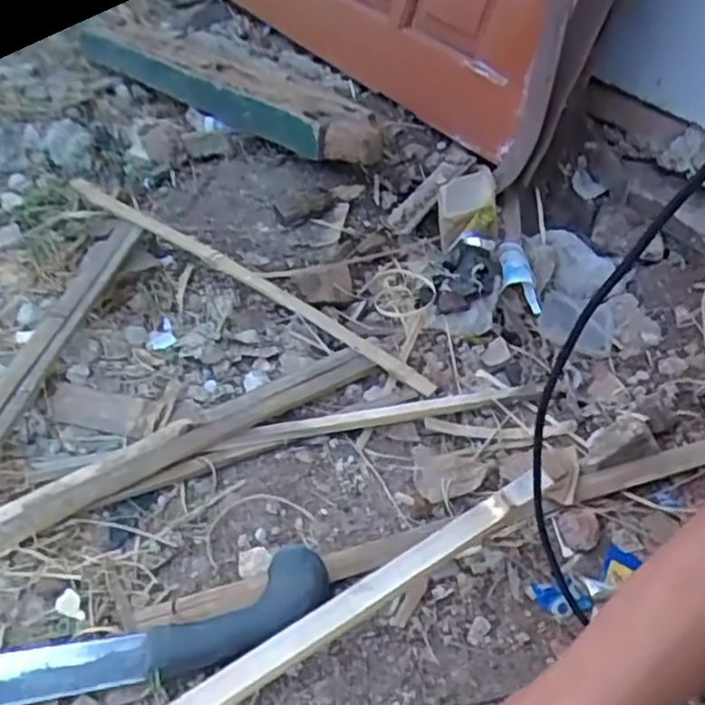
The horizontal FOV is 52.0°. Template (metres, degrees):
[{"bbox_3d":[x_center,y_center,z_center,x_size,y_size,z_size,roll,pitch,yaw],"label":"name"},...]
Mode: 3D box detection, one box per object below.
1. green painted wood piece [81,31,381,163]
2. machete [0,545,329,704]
[{"bbox_3d":[-0.223,-0.423,1.140,0.567,0.070,0.140,30,48,25],"label":"green painted wood piece"},{"bbox_3d":[-0.202,0.212,0.505,0.374,0.042,0.065,-9,44,-15],"label":"machete"}]

